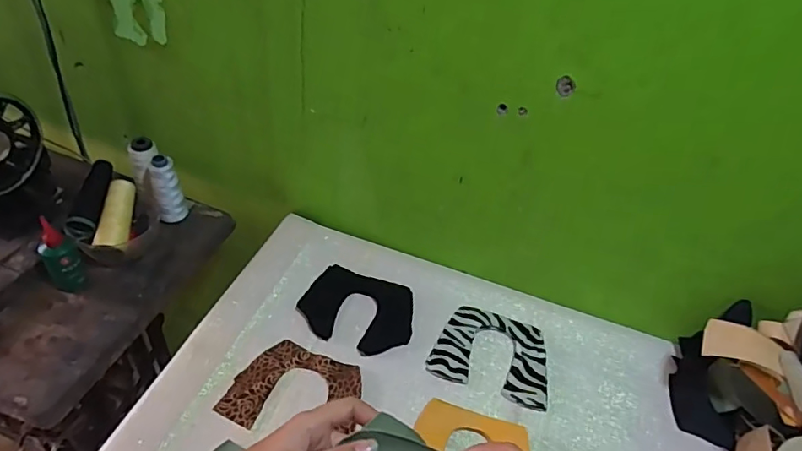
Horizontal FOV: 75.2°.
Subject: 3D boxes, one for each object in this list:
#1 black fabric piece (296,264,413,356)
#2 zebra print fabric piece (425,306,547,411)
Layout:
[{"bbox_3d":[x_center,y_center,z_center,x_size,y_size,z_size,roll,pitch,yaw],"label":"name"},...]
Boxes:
[{"bbox_3d":[-0.060,0.119,0.741,0.155,0.010,0.123,14,44,7],"label":"black fabric piece"},{"bbox_3d":[0.125,0.171,0.706,0.152,0.005,0.122,16,47,10],"label":"zebra print fabric piece"}]

